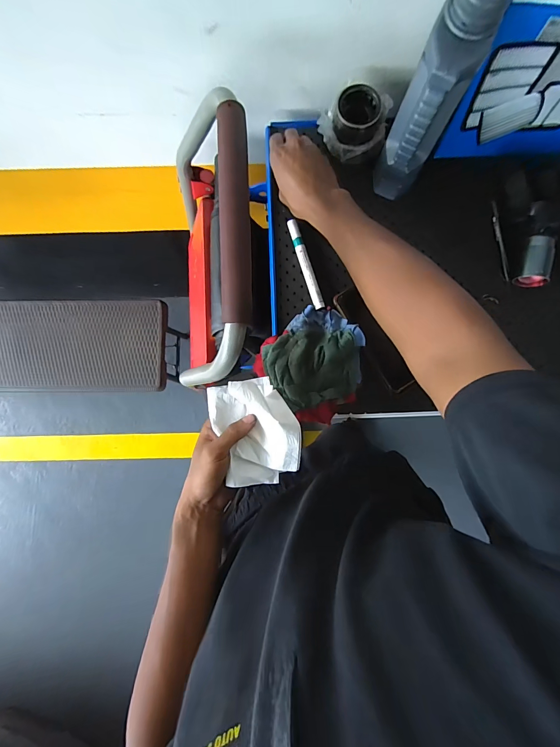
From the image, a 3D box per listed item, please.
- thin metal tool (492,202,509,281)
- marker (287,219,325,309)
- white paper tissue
[{"bbox_3d":[0.334,-0.200,0.499,0.008,0.009,0.120,-9,86,-1],"label":"thin metal tool"},{"bbox_3d":[0.039,-0.165,0.499,0.015,0.011,0.142,-18,86,-1],"label":"marker"},{"bbox_3d":[-0.028,0.072,0.411,0.098,0.039,0.133,-19,89,1],"label":"white paper tissue"}]

